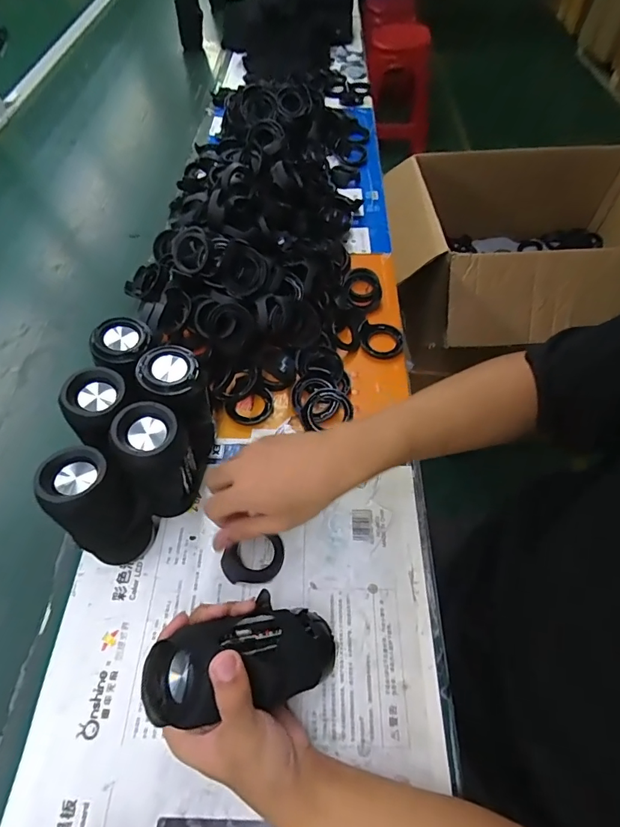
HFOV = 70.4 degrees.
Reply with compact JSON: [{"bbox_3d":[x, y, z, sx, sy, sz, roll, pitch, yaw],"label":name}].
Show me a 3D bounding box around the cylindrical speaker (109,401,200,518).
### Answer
[{"bbox_3d":[-0.148,0.051,0.443,0.058,0.138,0.059,0,57,0],"label":"cylindrical speaker"}]

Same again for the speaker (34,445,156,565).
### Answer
[{"bbox_3d":[-0.192,0.095,0.424,0.065,0.150,0.069,11,58,7],"label":"speaker"}]

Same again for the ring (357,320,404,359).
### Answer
[{"bbox_3d":[0.102,-0.109,0.628,0.064,0.015,0.057,12,58,8],"label":"ring"}]

